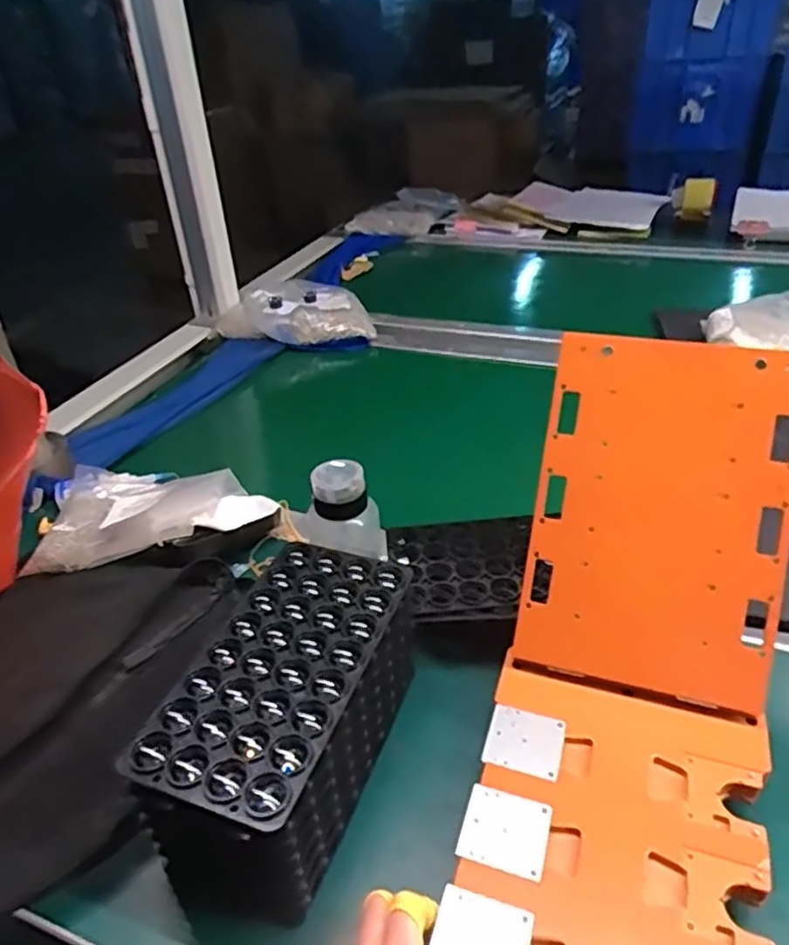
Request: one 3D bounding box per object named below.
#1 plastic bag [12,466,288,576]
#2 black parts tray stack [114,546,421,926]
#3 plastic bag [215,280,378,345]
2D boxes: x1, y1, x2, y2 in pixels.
[{"bbox_3d":[-0.236,0.033,0.662,0.220,0.034,0.148,-4,35,0],"label":"plastic bag"},{"bbox_3d":[-0.065,0.159,0.434,0.096,0.107,0.202,10,38,19],"label":"black parts tray stack"},{"bbox_3d":[-0.166,-0.253,1.083,0.236,0.059,0.188,-10,35,-8],"label":"plastic bag"}]

